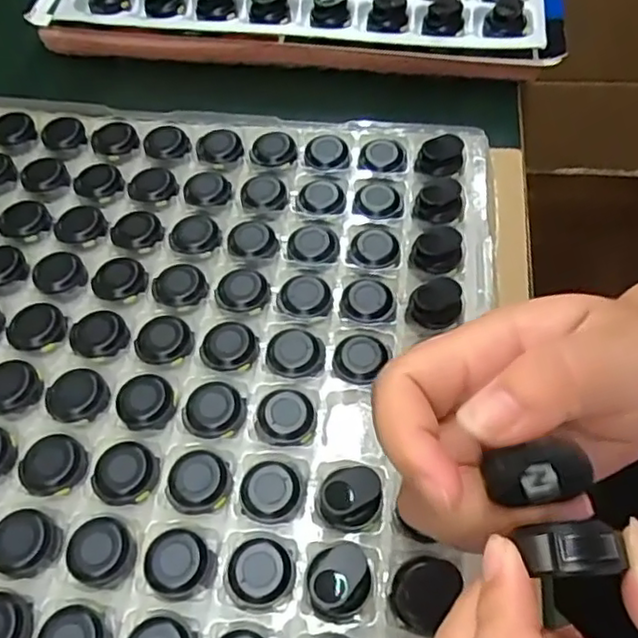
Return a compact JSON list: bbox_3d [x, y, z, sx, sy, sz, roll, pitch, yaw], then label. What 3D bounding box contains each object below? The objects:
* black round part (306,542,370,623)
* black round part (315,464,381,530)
[{"bbox_3d":[0.008,0.111,0.271,0.026,0.017,0.029,-9,58,-5],"label":"black round part"},{"bbox_3d":[0.015,0.082,0.293,0.027,0.012,0.029,0,58,1],"label":"black round part"}]

